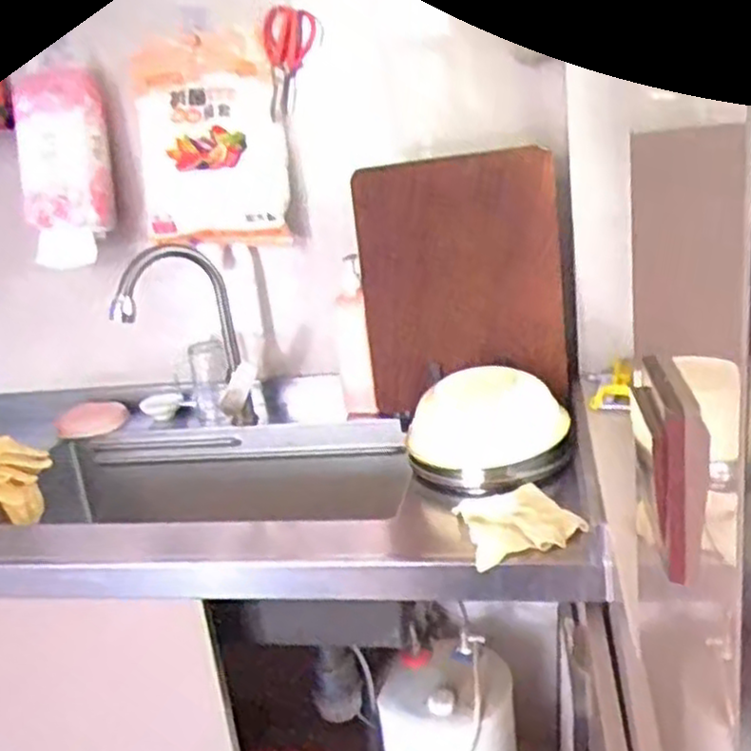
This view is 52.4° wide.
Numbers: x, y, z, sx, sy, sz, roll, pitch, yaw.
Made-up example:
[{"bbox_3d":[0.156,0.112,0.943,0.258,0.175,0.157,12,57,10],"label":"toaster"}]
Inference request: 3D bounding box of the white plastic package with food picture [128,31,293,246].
[{"bbox_3d":[-0.289,-0.411,1.354,0.254,0.345,0.092,-1,8,0],"label":"white plastic package with food picture"}]

